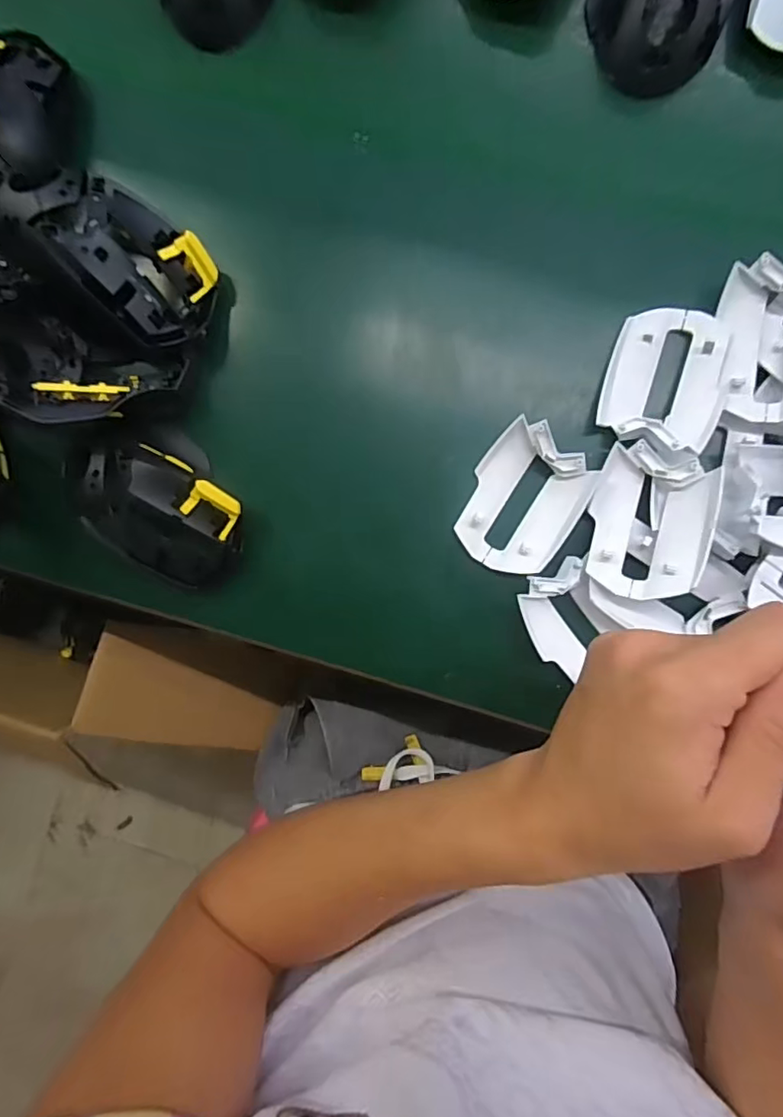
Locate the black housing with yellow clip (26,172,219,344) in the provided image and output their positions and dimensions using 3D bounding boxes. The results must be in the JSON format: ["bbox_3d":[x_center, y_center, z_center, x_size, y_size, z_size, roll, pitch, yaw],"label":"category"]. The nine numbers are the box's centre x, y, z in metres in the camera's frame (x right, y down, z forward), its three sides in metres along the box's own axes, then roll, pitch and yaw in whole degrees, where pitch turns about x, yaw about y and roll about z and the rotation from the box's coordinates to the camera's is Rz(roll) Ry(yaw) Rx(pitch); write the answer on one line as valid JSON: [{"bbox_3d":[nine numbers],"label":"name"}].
[{"bbox_3d":[-0.143,-0.157,0.302,0.090,0.033,0.063,39,69,-30],"label":"black housing with yellow clip"}]

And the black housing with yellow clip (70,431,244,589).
[{"bbox_3d":[-0.130,-0.031,0.319,0.099,0.038,0.070,35,92,2],"label":"black housing with yellow clip"}]

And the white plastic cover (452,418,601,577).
[{"bbox_3d":[0.073,-0.031,0.315,0.061,0.018,0.077,35,92,2],"label":"white plastic cover"}]

